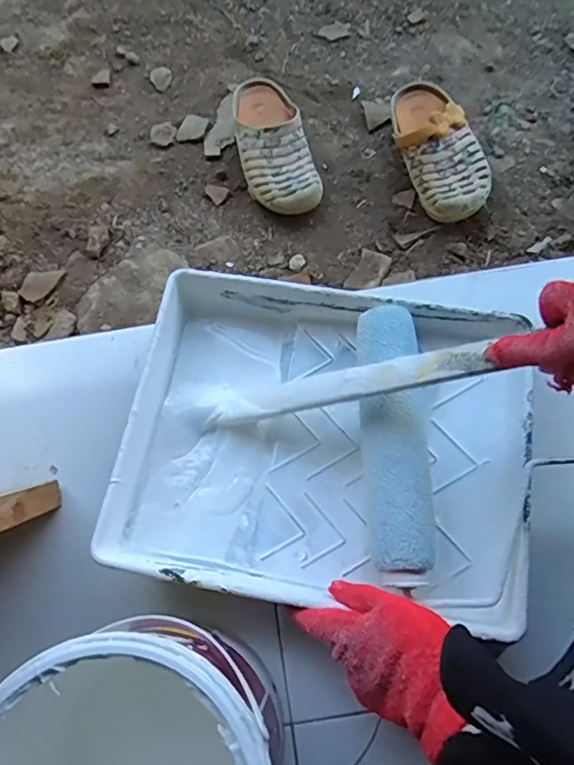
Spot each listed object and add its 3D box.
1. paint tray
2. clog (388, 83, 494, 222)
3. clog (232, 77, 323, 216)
[{"bbox_3d":[0.035,0.054,0.506,0.348,0.066,0.279,8,68,5],"label":"paint tray"},{"bbox_3d":[0.206,-0.335,0.767,0.100,0.083,0.240,-21,72,-4],"label":"clog"},{"bbox_3d":[-0.022,-0.344,0.787,0.096,0.062,0.222,-16,71,-3],"label":"clog"}]

